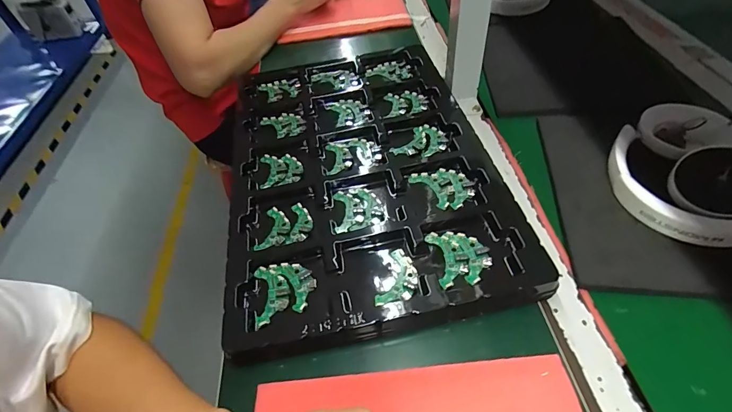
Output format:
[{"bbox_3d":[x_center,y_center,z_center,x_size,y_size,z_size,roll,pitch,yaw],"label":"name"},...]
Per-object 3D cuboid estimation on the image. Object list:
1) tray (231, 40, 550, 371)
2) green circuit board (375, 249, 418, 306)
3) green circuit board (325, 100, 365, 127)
[{"bbox_3d":[-0.007,-0.058,0.479,0.296,0.029,0.446,-10,49,-2],"label":"tray"},{"bbox_3d":[0.032,0.070,0.363,0.032,0.005,0.060,13,52,17],"label":"green circuit board"},{"bbox_3d":[-0.027,-0.134,0.545,0.046,0.006,0.061,-18,50,-9],"label":"green circuit board"}]

